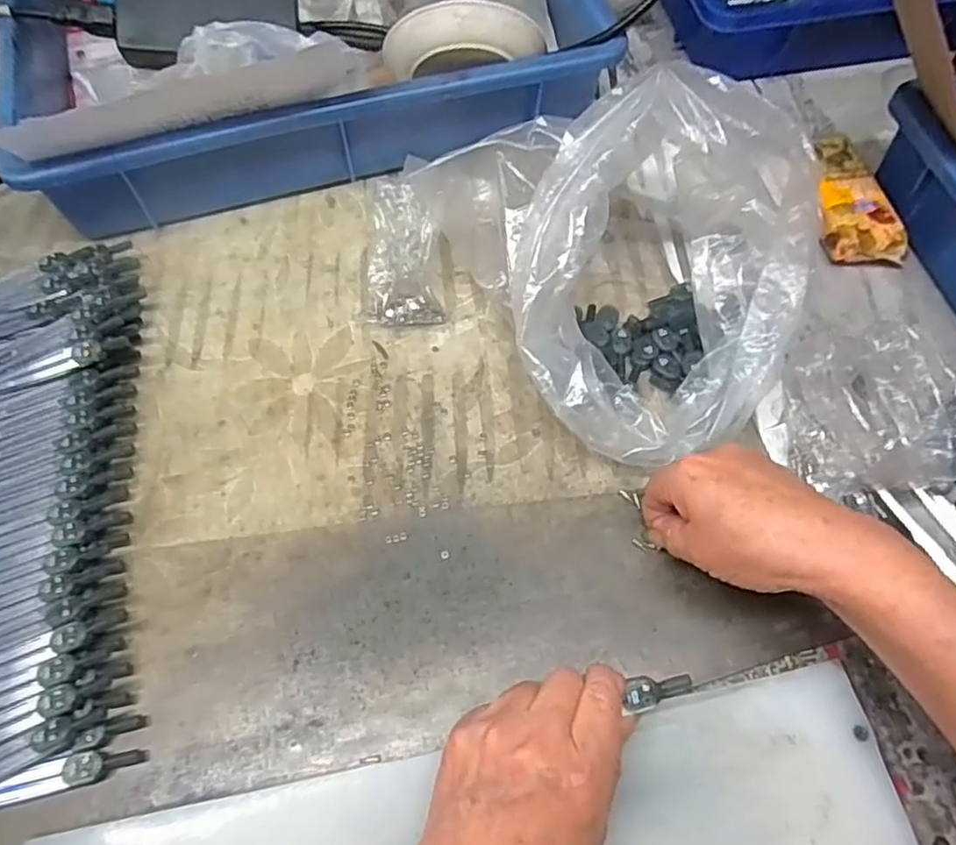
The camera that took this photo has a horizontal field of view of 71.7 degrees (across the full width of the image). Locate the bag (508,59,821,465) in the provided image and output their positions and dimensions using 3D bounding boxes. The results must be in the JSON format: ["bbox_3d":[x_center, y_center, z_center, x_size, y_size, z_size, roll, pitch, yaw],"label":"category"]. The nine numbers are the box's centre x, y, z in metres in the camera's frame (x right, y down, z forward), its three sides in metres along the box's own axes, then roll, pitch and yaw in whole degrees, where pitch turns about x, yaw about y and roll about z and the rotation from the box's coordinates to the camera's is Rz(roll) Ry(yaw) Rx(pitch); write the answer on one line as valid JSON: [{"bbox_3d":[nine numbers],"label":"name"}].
[{"bbox_3d":[0.109,-0.099,0.406,0.174,0.124,0.229,5,61,2],"label":"bag"}]

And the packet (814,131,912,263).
[{"bbox_3d":[0.275,-0.169,0.490,0.054,0.027,0.114,-4,69,0],"label":"packet"}]

